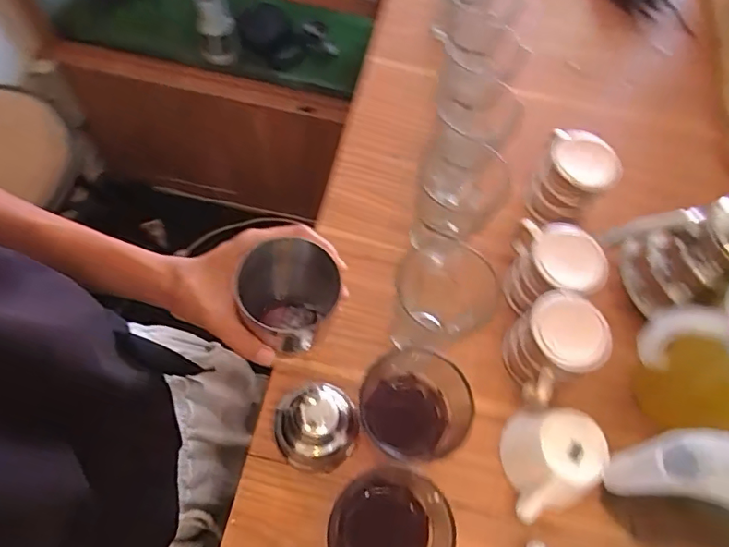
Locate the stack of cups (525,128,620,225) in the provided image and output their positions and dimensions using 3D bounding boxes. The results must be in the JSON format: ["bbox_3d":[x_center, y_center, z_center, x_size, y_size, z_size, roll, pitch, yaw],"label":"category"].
[{"bbox_3d":[0.242,-0.111,0.617,0.079,0.091,0.091,29,65,10],"label":"stack of cups"}]

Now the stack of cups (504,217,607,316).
[{"bbox_3d":[0.202,-0.008,0.557,0.076,0.089,0.096,4,64,-2],"label":"stack of cups"}]

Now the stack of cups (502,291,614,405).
[{"bbox_3d":[0.182,0.074,0.516,0.093,0.091,0.080,-29,69,-17],"label":"stack of cups"}]

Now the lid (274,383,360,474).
[{"bbox_3d":[-0.047,0.138,0.482,0.080,0.063,0.075,2,64,-3],"label":"lid"}]

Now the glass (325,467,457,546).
[{"bbox_3d":[0.019,0.217,0.433,0.092,0.088,0.092,16,64,4],"label":"glass"}]

